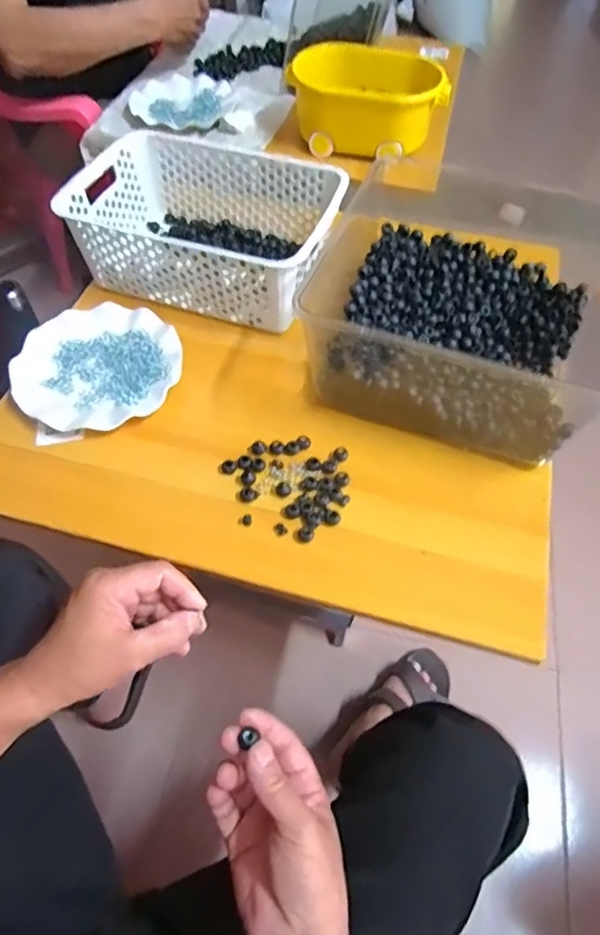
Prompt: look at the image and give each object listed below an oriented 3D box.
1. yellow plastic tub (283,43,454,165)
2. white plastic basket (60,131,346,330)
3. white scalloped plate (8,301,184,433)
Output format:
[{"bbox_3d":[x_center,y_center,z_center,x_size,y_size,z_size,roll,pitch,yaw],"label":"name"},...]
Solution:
[{"bbox_3d":[0.105,-0.579,0.873,0.248,0.106,0.123,9,57,5],"label":"yellow plastic tub"},{"bbox_3d":[-0.113,-0.301,0.693,0.305,0.105,0.204,16,58,9],"label":"white plastic basket"},{"bbox_3d":[-0.229,-0.117,0.625,0.182,0.020,0.173,1,56,-1],"label":"white scalloped plate"}]

